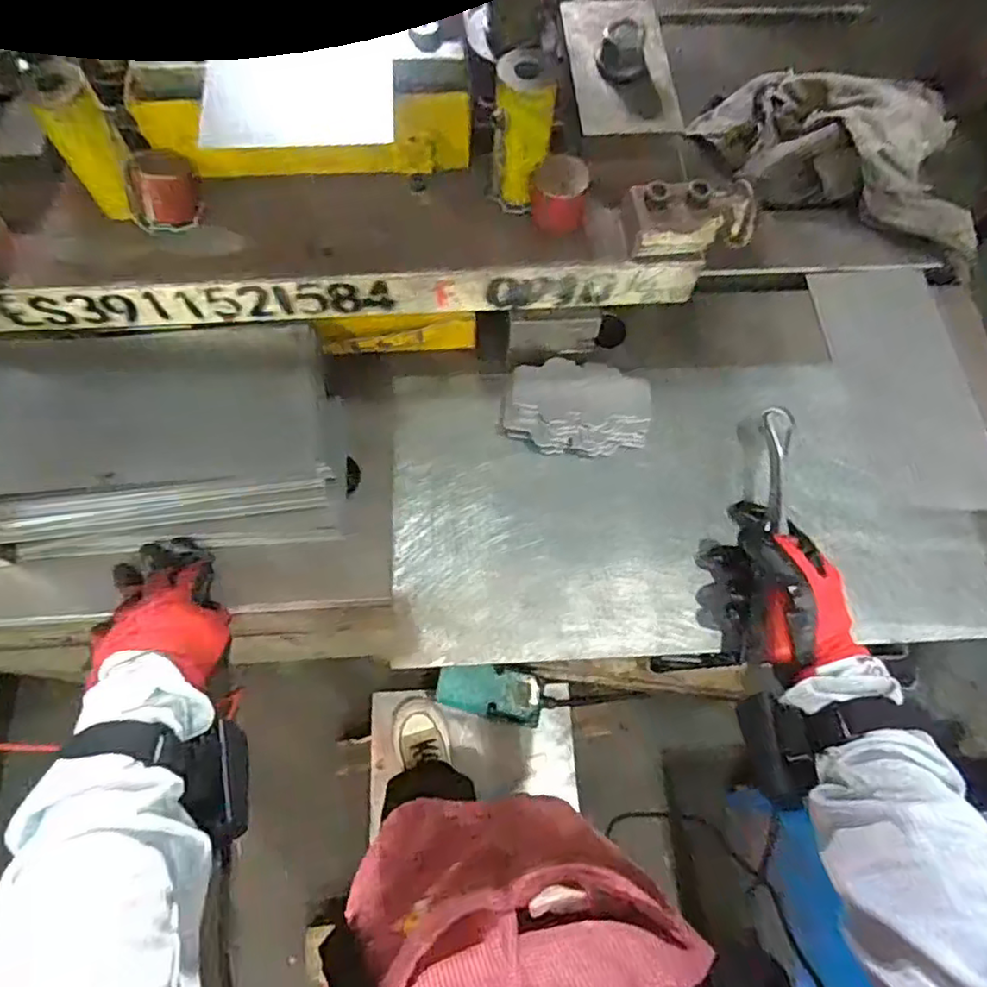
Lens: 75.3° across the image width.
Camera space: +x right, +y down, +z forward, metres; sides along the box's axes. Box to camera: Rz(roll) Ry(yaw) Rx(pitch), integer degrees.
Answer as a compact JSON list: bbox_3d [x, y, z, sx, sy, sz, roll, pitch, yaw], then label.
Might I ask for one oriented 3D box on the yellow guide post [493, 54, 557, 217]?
[{"bbox_3d":[0.020,-0.255,0.455,0.042,0.096,0.043,5,69,0],"label":"yellow guide post"}]

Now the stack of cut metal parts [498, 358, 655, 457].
[{"bbox_3d":[0.073,-0.074,0.555,0.123,0.028,0.079,5,69,0],"label":"stack of cut metal parts"}]

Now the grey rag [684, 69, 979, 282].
[{"bbox_3d":[0.364,-0.347,0.644,0.314,0.077,0.134,29,71,9],"label":"grey rag"}]

